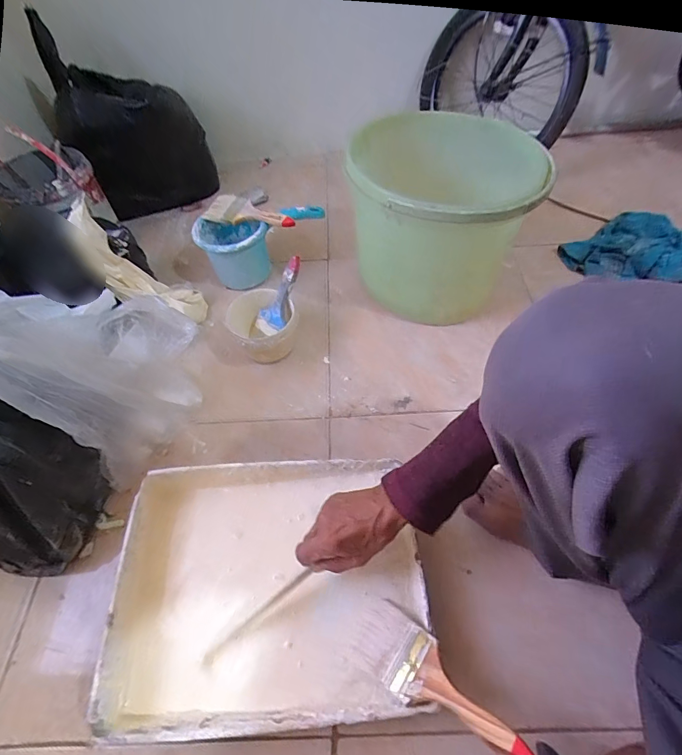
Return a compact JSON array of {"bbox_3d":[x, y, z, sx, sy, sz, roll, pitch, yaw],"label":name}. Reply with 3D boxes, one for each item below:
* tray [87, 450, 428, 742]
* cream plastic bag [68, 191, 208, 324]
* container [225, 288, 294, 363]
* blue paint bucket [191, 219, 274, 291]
[{"bbox_3d":[-0.081,0.246,0.489,0.347,0.080,0.272,-5,56,0],"label":"tray"},{"bbox_3d":[-0.376,-0.190,0.733,0.059,0.273,0.093,-23,41,45],"label":"cream plastic bag"},{"bbox_3d":[-0.133,-0.085,0.697,0.114,0.085,0.122,-14,56,-6],"label":"container"},{"bbox_3d":[-0.216,-0.255,0.810,0.124,0.132,0.135,-2,56,2],"label":"blue paint bucket"}]

